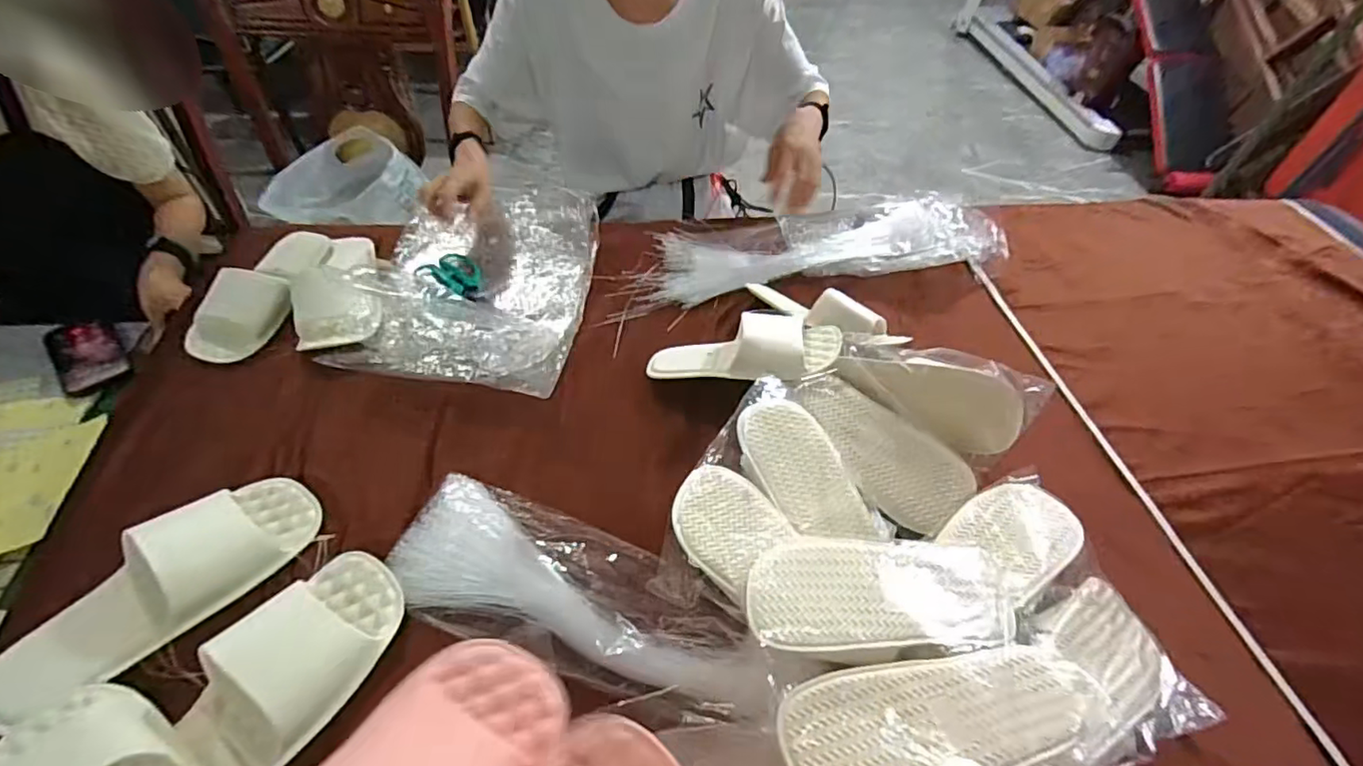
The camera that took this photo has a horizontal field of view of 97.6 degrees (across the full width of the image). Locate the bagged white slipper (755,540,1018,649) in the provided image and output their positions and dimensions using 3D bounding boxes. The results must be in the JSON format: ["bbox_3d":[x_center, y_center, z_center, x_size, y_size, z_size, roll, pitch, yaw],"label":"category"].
[{"bbox_3d":[0.178,0.183,0.522,0.234,0.036,0.108,3,53,-3],"label":"bagged white slipper"}]

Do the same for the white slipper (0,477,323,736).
[{"bbox_3d":[-0.475,0.184,0.541,0.116,0.056,0.268,32,56,20],"label":"white slipper"}]

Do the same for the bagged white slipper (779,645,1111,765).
[{"bbox_3d":[0.205,0.259,0.454,0.248,0.029,0.099,-7,54,-10],"label":"bagged white slipper"}]

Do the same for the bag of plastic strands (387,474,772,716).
[{"bbox_3d":[-0.110,0.215,0.557,0.382,0.034,0.118,27,54,16],"label":"bag of plastic strands"}]

